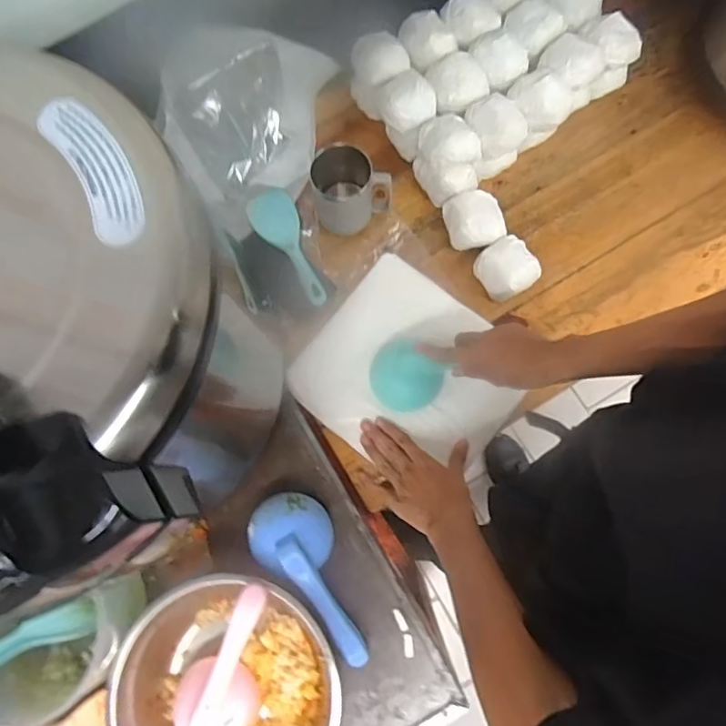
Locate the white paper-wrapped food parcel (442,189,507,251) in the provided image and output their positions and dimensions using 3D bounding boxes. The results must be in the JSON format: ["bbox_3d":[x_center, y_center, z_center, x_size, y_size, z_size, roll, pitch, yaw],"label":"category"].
[{"bbox_3d":[0.157,-0.203,0.758,0.078,0.046,0.071,-5,76,0],"label":"white paper-wrapped food parcel"}]

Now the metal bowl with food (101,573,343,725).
[{"bbox_3d":[-0.140,0.351,0.569,0.221,0.074,0.231,0,76,1],"label":"metal bowl with food"}]

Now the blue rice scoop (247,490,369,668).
[{"bbox_3d":[-0.044,0.233,0.600,0.080,0.068,0.199,-40,78,-8],"label":"blue rice scoop"}]

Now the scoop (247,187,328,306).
[{"bbox_3d":[-0.104,-0.163,0.754,0.067,0.021,0.182,-25,76,-5],"label":"scoop"}]

